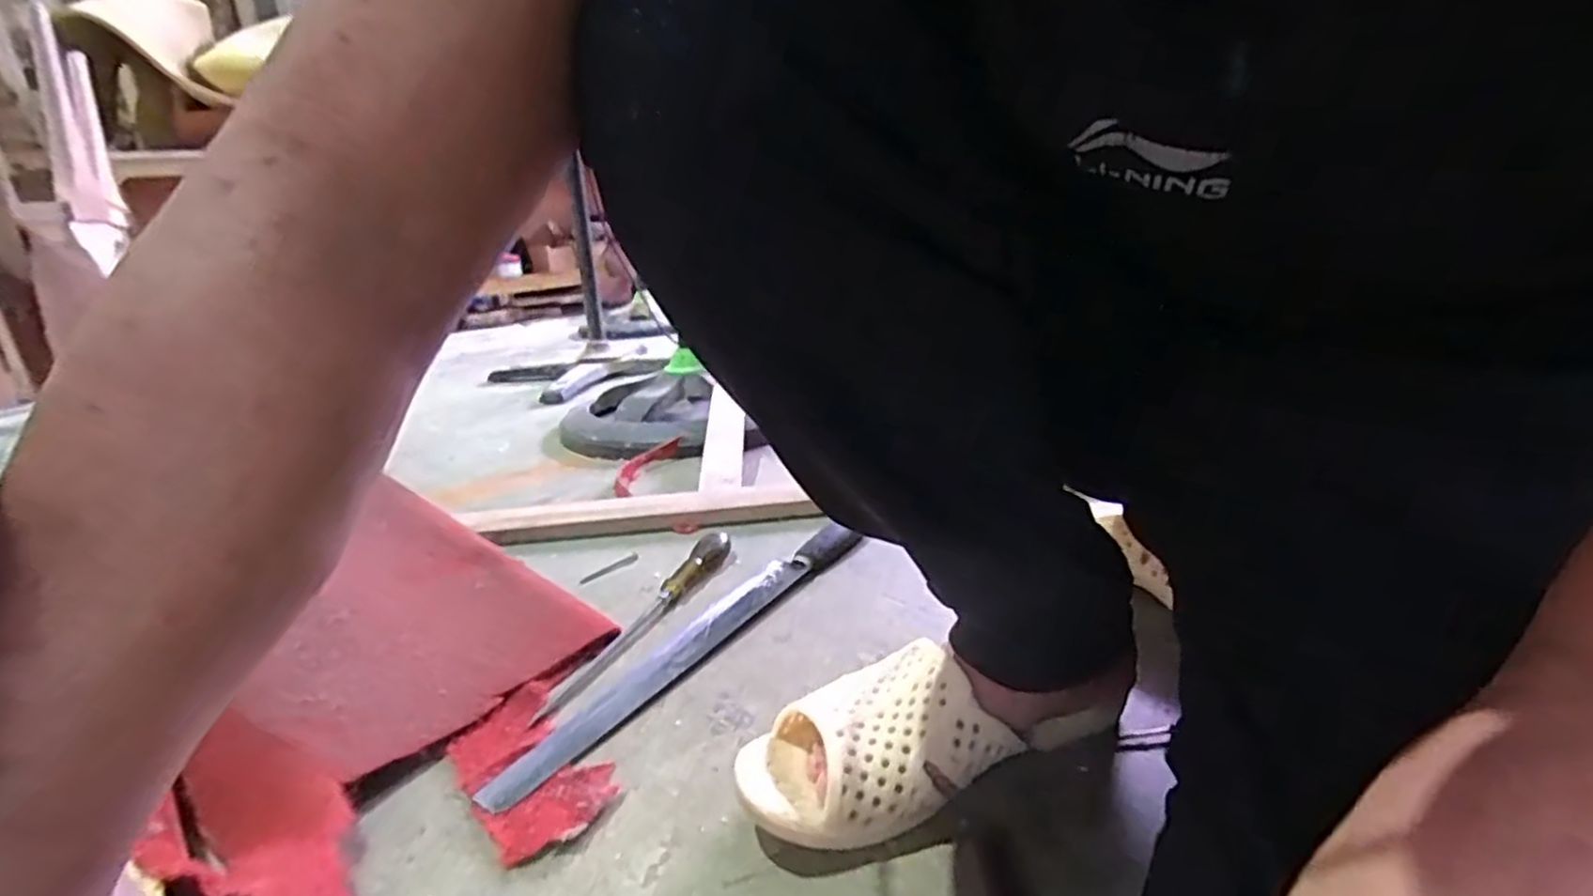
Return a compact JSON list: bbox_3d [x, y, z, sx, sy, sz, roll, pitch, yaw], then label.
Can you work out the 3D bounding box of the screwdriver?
[{"bbox_3d":[-0.134,0.142,0.657,0.030,0.023,0.281,3,20,24],"label":"screwdriver"}]

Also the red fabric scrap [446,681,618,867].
[{"bbox_3d":[-0.178,0.208,0.485,0.075,0.009,0.156,-18,22,-36],"label":"red fabric scrap"}]

